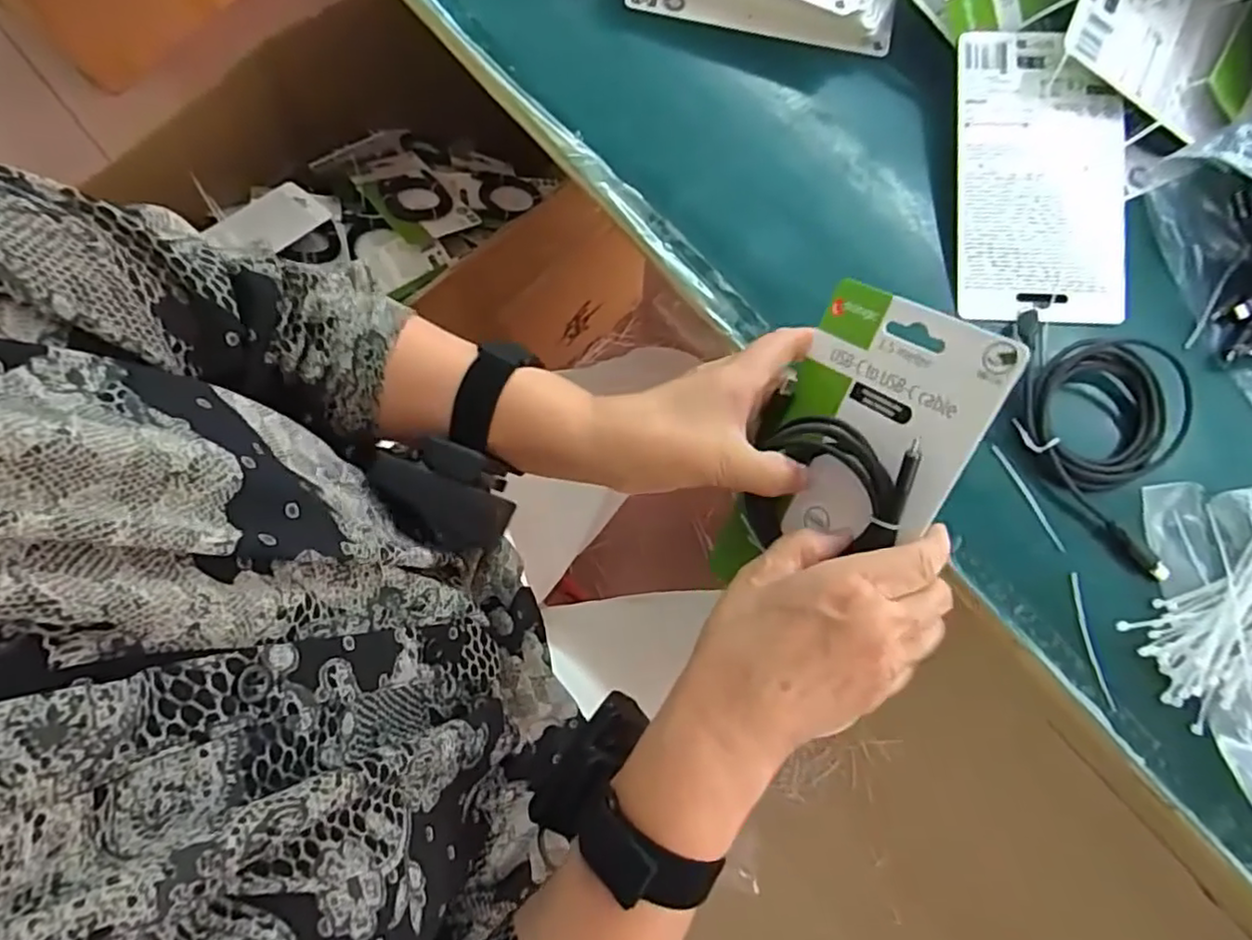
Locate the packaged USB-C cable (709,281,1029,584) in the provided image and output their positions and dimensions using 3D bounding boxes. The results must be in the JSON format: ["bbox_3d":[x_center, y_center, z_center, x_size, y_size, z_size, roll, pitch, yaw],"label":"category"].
[{"bbox_3d":[0.105,-0.003,0.325,0.099,0.026,0.162,38,111,39],"label":"packaged USB-C cable"}]

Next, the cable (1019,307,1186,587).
[{"bbox_3d":[0.263,-0.021,0.367,0.088,0.024,0.136,13,77,1],"label":"cable"}]

